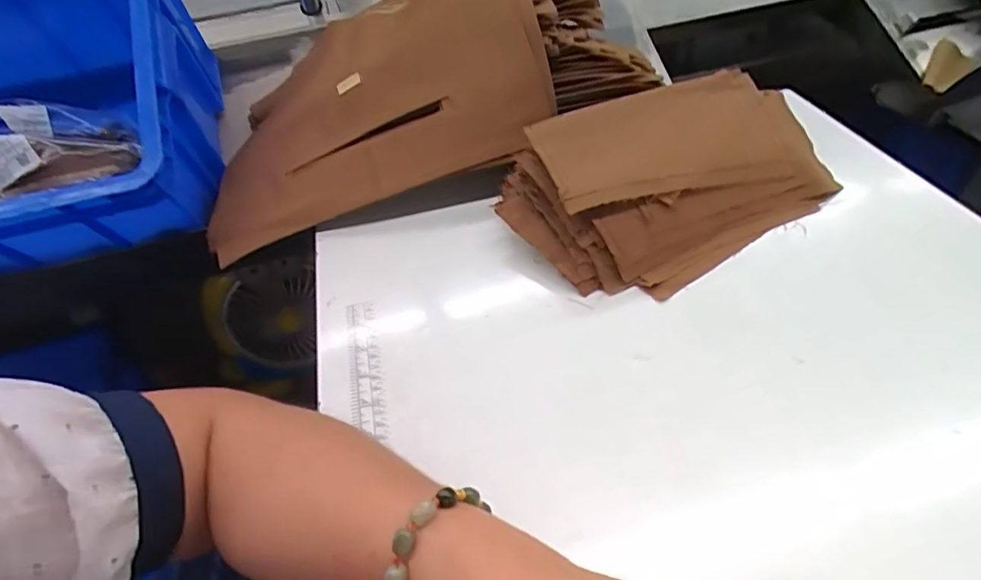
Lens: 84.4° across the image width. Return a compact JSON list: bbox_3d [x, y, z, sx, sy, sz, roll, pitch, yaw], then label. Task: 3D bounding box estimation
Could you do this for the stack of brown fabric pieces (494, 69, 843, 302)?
[{"bbox_3d":[0.150,-0.101,0.465,0.260,0.082,0.174,-28,48,-18],"label":"stack of brown fabric pieces"}]

